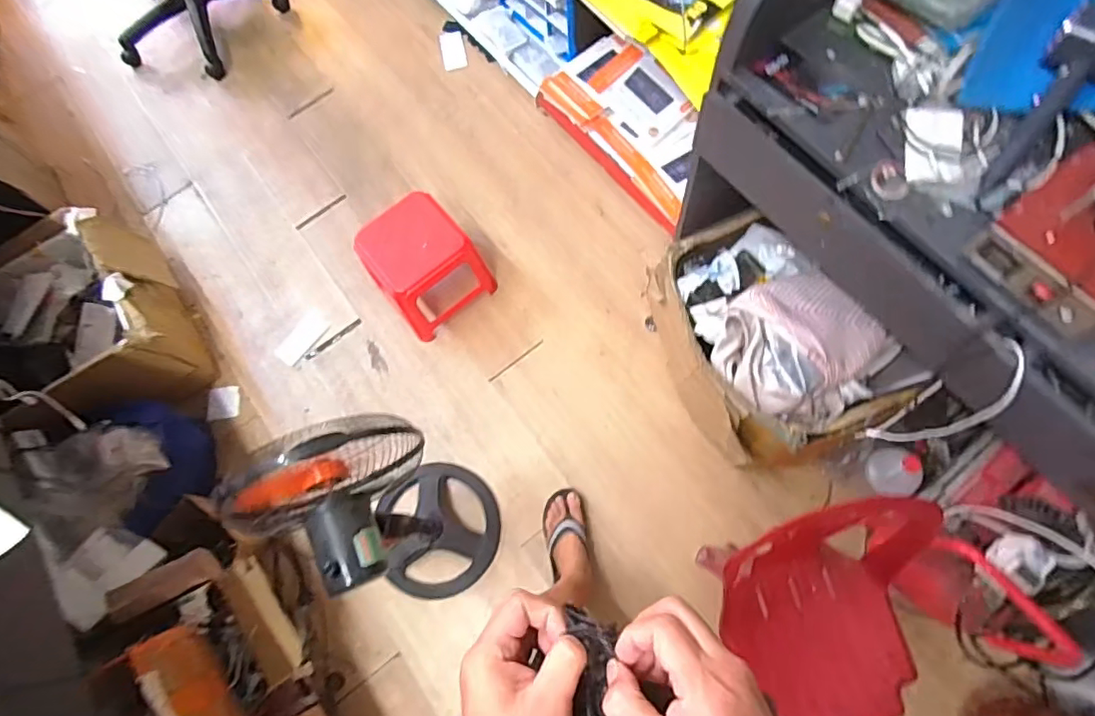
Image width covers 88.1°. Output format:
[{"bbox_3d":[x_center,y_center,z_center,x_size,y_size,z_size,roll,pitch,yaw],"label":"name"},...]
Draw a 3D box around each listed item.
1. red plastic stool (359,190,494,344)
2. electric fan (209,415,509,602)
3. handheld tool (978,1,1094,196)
[{"bbox_3d":[-0.331,-0.246,1.525,0.268,0.260,0.247,-42,73,-9],"label":"red plastic stool"},{"bbox_3d":[-0.298,0.329,1.144,0.296,0.609,0.315,-2,71,5],"label":"electric fan"},{"bbox_3d":[0.638,-0.314,0.715,0.121,0.072,0.244,38,109,12],"label":"handheld tool"}]

